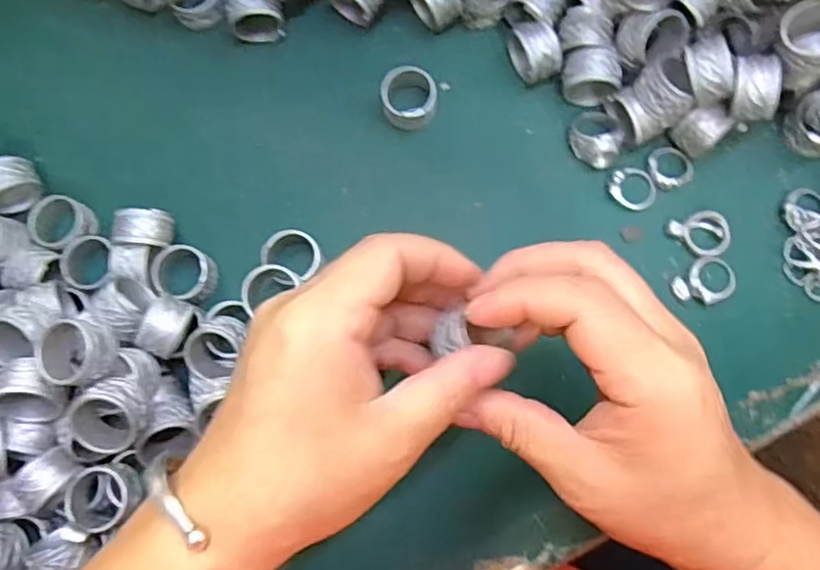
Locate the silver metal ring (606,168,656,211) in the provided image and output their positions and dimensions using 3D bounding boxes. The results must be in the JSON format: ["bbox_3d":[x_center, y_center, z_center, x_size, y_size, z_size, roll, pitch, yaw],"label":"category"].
[{"bbox_3d":[0.112,-0.049,0.315,0.023,0.004,0.022,0,81,3],"label":"silver metal ring"}]

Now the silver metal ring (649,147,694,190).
[{"bbox_3d":[0.131,-0.060,0.316,0.021,0.004,0.022,0,81,3],"label":"silver metal ring"}]

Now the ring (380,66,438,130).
[{"bbox_3d":[0.000,-0.096,0.325,0.028,0.018,0.029,0,81,3],"label":"ring"}]

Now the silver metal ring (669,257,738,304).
[{"bbox_3d":[0.146,-0.001,0.307,0.030,0.005,0.021,-33,81,-2],"label":"silver metal ring"}]

